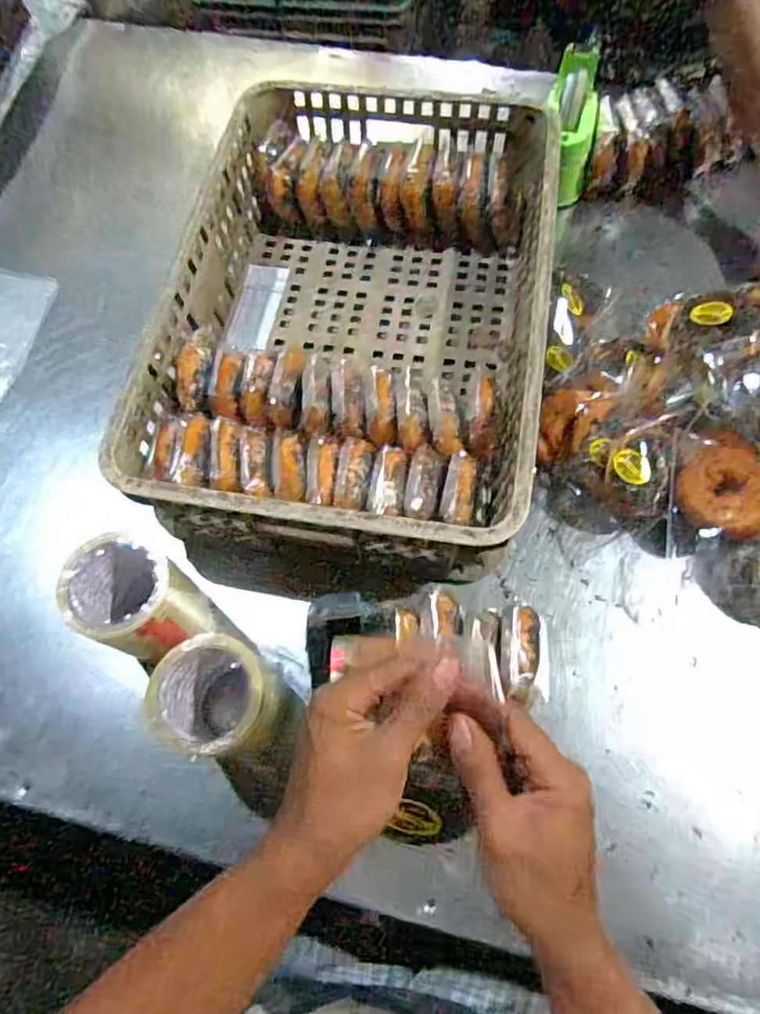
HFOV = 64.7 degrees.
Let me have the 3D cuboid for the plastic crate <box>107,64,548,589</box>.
[{"bbox_3d":[-0.021,-0.234,0.728,0.410,0.142,0.621,9,68,6],"label":"plastic crate"}]

